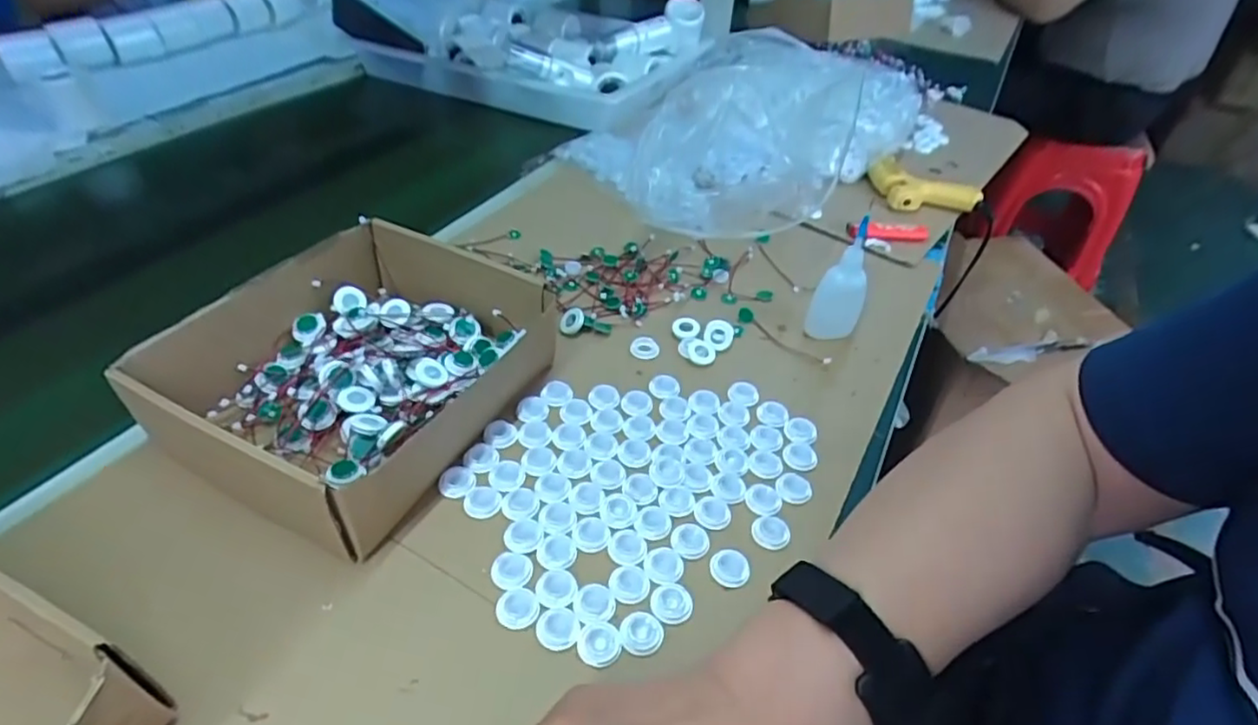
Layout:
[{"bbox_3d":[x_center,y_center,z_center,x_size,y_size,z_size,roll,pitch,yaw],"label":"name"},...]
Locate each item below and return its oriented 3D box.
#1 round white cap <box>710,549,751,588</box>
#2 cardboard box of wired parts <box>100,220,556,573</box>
[{"bbox_3d":[0.059,0.119,0.377,0.023,0.004,0.022,3,41,-3],"label":"round white cap"},{"bbox_3d":[-0.180,-0.001,0.437,0.191,0.068,0.211,21,44,17],"label":"cardboard box of wired parts"}]

